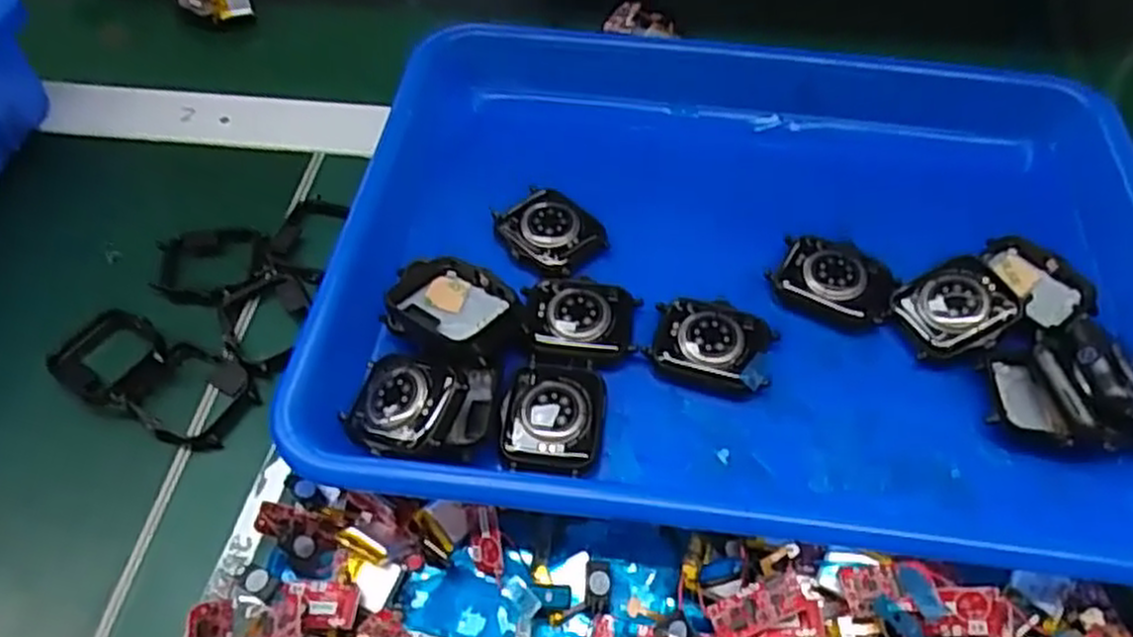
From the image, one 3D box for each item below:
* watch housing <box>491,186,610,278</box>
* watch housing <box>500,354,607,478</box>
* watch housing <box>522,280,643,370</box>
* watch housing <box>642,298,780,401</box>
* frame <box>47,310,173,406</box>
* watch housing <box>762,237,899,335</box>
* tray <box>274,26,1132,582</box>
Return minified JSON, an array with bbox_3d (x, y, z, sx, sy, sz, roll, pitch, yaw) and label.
[{"bbox_3d":[-0.008,-0.038,0.335,0.036,0.009,0.044,-37,61,-23],"label":"watch housing"},{"bbox_3d":[-0.004,0.034,0.287,0.036,0.009,0.044,4,53,4],"label":"watch housing"},{"bbox_3d":[0.005,0.002,0.308,0.043,0.009,0.039,5,54,5],"label":"watch housing"},{"bbox_3d":[0.056,0.010,0.305,0.045,0.013,0.035,13,55,10],"label":"watch housing"},{"bbox_3d":[-0.185,0.016,0.321,0.043,0.011,0.037,29,59,21],"label":"frame"},{"bbox_3d":[0.108,-0.015,0.318,0.045,0.011,0.036,21,57,16],"label":"watch housing"},{"bbox_3d":[0.077,-0.032,0.328,0.319,0.039,0.250,5,54,5],"label":"tray"}]

